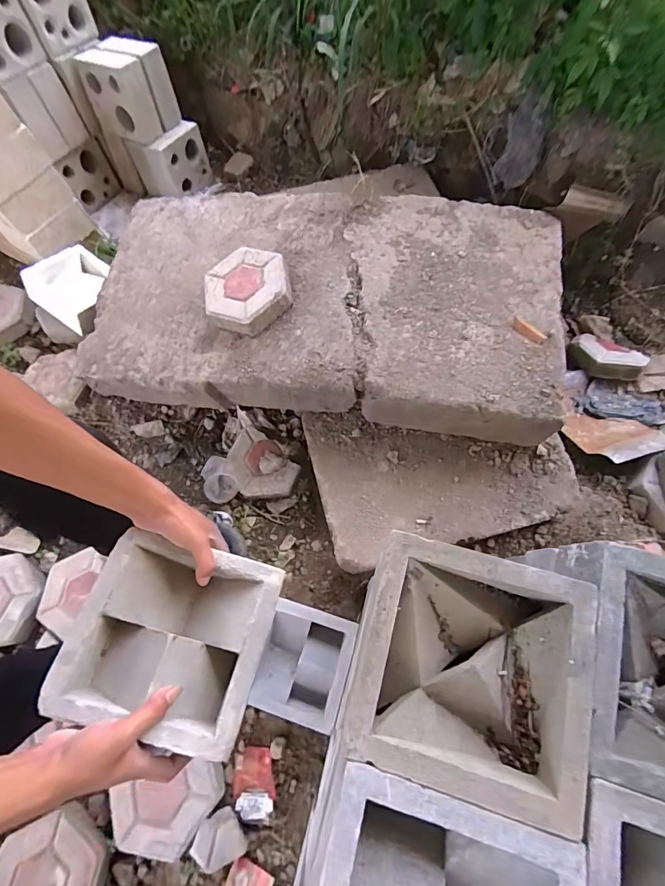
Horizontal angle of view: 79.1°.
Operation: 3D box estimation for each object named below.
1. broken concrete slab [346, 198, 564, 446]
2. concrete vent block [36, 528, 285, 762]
[{"bbox_3d":[0.284,-0.329,0.993,0.505,0.159,0.599,6,65,5],"label":"broken concrete slab"},{"bbox_3d":[-0.183,0.224,0.475,0.203,0.080,0.199,19,62,-5],"label":"concrete vent block"}]

